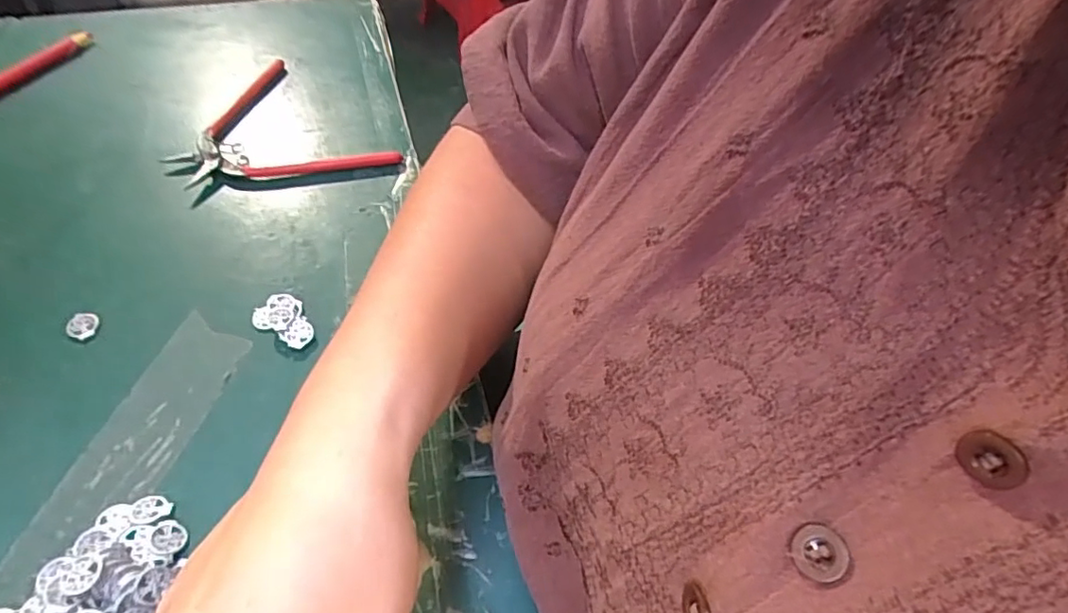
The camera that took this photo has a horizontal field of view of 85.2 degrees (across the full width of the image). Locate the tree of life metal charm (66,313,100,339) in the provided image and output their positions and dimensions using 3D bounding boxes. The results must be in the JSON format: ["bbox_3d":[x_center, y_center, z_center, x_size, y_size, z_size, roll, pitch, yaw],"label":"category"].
[{"bbox_3d":[-0.243,0.010,0.312,0.016,0.004,0.015,6,53,0],"label":"tree of life metal charm"}]

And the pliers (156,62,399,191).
[{"bbox_3d":[-0.179,-0.133,0.413,0.144,0.017,0.109,-12,55,-13],"label":"pliers"}]

